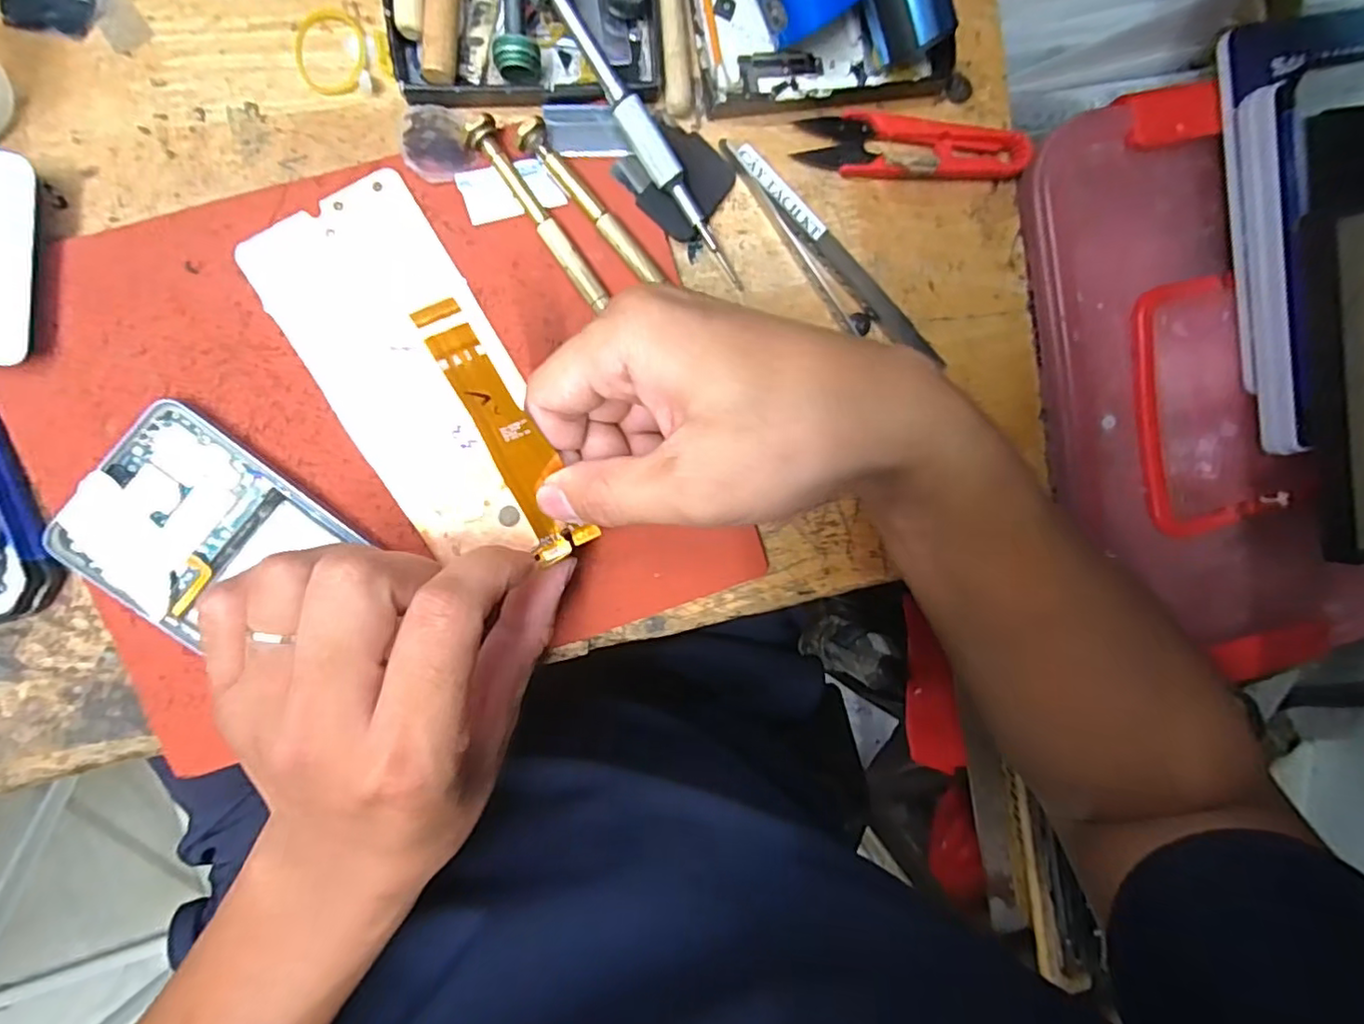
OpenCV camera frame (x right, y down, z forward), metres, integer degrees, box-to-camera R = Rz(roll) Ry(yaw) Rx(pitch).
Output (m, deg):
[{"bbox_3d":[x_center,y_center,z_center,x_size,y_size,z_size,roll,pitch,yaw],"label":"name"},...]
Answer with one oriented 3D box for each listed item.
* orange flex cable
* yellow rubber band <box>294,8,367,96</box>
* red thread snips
[{"bbox_3d":[-0.058,-0.024,0.209,0.020,0.006,0.097,-28,128,-6],"label":"orange flex cable"},{"bbox_3d":[-0.130,-0.171,0.227,0.025,0.004,0.029,-1,97,-8],"label":"yellow rubber band"},{"bbox_3d":[0.099,-0.154,0.260,0.097,0.009,0.025,-1,97,-8],"label":"red thread snips"}]

